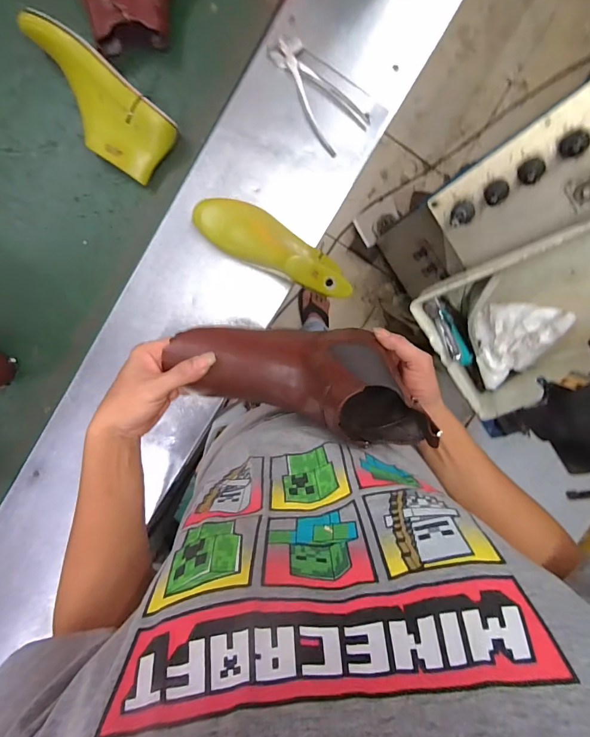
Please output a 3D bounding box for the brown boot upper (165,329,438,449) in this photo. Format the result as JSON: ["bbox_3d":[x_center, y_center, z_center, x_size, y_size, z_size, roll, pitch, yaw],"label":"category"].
[{"bbox_3d":[0.007,-0.002,0.431,0.286,0.110,0.098,19,95,14],"label":"brown boot upper"}]

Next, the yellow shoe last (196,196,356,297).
[{"bbox_3d":[-0.033,-0.189,0.599,0.256,0.123,0.079,26,94,-6],"label":"yellow shoe last"}]

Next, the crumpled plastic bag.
[{"bbox_3d":[0.425,-0.041,0.757,0.109,0.113,0.162,16,95,-5],"label":"crumpled plastic bag"}]

